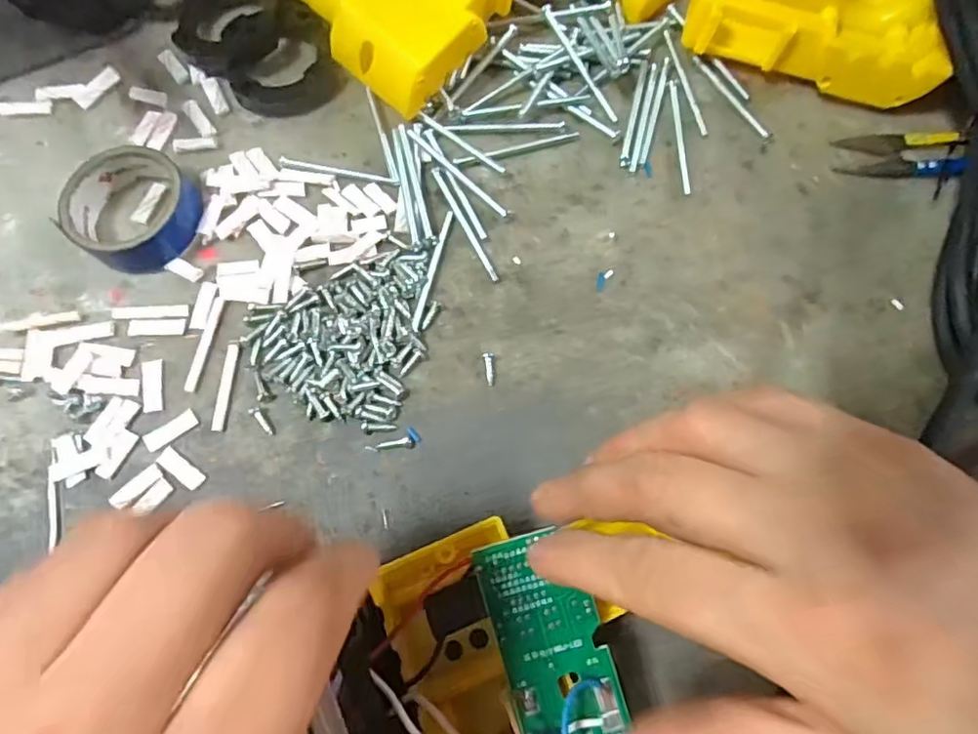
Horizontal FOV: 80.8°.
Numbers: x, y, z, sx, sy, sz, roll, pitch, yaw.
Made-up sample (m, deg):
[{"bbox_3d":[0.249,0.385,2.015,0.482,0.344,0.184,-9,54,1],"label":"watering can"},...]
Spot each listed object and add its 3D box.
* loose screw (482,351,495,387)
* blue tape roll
[{"bbox_3d":[0.000,0.001,0.242,0.005,0.004,0.014,-1,73,-2],"label":"loose screw"},{"bbox_3d":[-0.156,-0.069,0.252,0.051,0.019,0.052,0,73,-1],"label":"blue tape roll"}]

